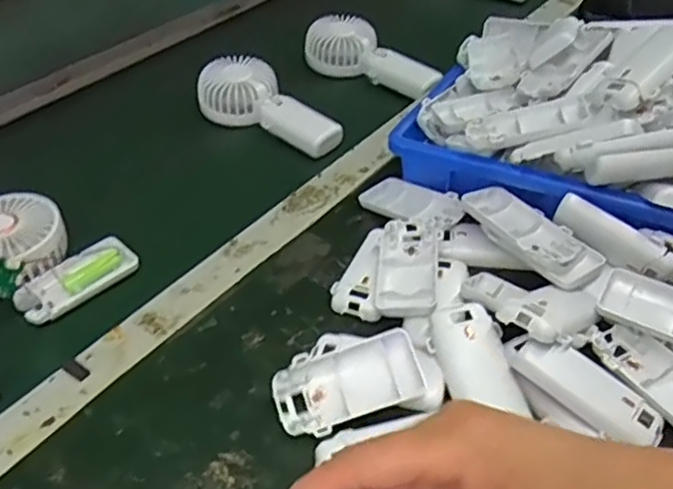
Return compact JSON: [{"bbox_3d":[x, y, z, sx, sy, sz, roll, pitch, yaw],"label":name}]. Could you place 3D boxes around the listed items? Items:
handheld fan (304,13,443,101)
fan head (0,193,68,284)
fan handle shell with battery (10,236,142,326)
[{"bbox_3d":[0.047,-0.228,0.804,0.182,0.057,0.071,28,49,15],"label":"handheld fan"},{"bbox_3d":[-0.272,-0.003,0.546,0.085,0.042,0.080,-2,41,2],"label":"fan head"},{"bbox_3d":[-0.212,0.027,0.533,0.094,0.020,0.041,-32,48,-28],"label":"fan handle shell with battery"}]

